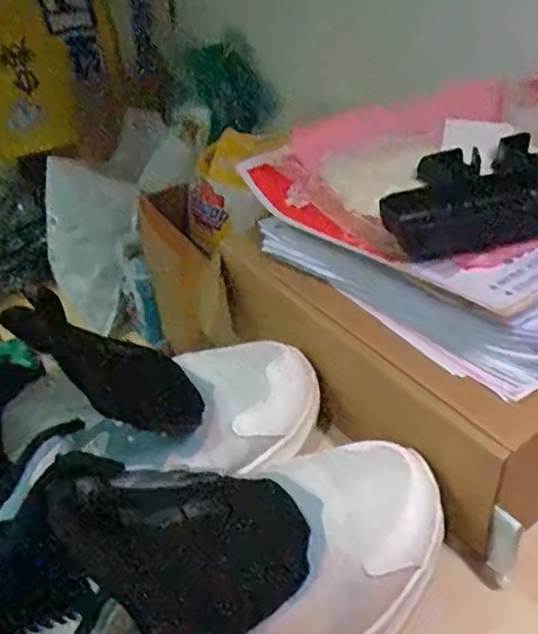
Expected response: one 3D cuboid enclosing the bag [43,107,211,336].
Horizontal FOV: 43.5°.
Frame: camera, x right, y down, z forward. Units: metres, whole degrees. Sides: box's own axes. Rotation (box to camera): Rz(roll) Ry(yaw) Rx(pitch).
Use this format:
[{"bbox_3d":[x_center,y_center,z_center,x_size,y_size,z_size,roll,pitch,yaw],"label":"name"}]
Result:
[{"bbox_3d":[-0.204,-0.160,0.972,0.153,0.171,0.340,28,85,37],"label":"bag"}]

